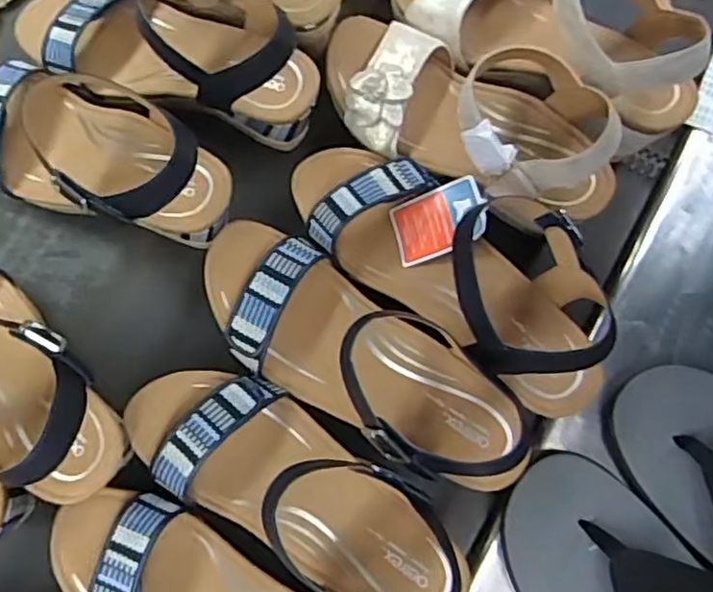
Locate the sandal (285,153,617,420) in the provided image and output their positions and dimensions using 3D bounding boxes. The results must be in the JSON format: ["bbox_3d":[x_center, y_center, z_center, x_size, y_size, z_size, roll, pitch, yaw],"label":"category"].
[{"bbox_3d":[0.062,-0.030,0.432,0.238,0.061,0.097,39,80,27],"label":"sandal"}]

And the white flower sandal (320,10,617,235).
[{"bbox_3d":[0.071,-0.132,0.456,0.230,0.078,0.094,32,78,29],"label":"white flower sandal"}]

